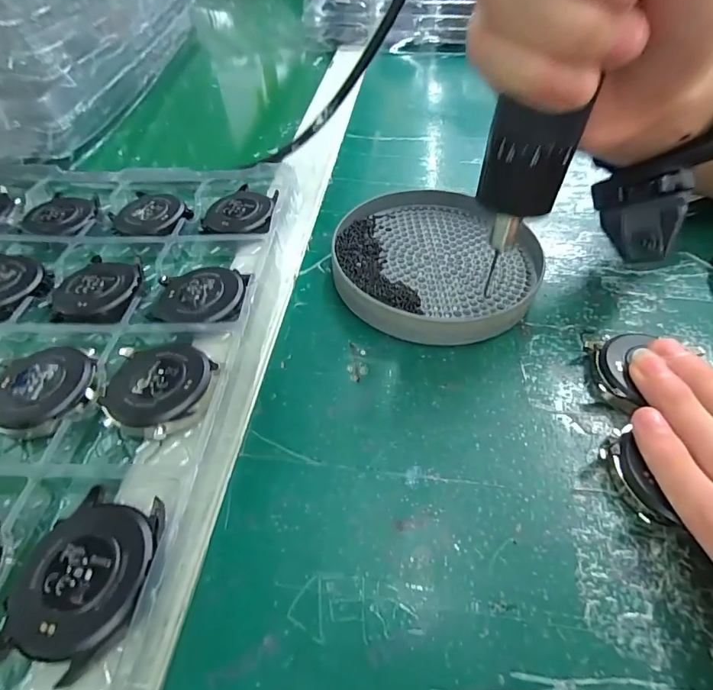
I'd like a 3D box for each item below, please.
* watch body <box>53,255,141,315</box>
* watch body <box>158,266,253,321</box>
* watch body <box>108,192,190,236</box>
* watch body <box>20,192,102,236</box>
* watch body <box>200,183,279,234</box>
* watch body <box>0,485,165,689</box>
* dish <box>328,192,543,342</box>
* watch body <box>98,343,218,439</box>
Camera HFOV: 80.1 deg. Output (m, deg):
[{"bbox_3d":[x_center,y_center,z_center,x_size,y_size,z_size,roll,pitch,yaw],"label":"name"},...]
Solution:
[{"bbox_3d":[-0.141,-0.034,0.233,0.042,0.007,0.047,0,50,0],"label":"watch body"},{"bbox_3d":[-0.082,-0.026,0.221,0.046,0.007,0.038,2,50,2],"label":"watch body"},{"bbox_3d":[-0.134,-0.083,0.273,0.047,0.010,0.043,0,50,0],"label":"watch body"},{"bbox_3d":[-0.191,-0.085,0.277,0.047,0.008,0.046,0,50,0],"label":"watch body"},{"bbox_3d":[-0.074,-0.087,0.270,0.044,0.007,0.048,1,50,1],"label":"watch body"},{"bbox_3d":[-0.087,0.075,0.137,0.041,0.012,0.049,4,53,2],"label":"watch body"},{"bbox_3d":[0.043,-0.049,0.239,0.112,0.019,0.118,0,50,0],"label":"dish"},{"bbox_3d":[-0.087,0.018,0.184,0.047,0.011,0.044,5,50,4],"label":"watch body"}]

